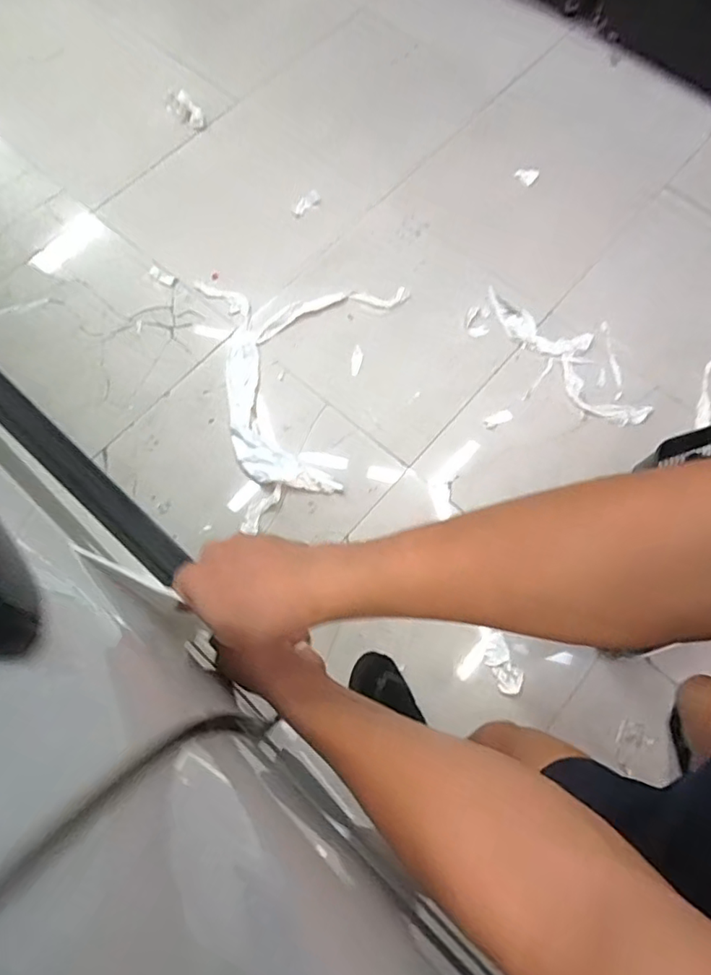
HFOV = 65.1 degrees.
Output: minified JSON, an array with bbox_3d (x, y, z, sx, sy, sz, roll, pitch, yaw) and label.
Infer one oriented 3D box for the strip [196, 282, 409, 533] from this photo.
[{"bbox_3d":[-0.186,-0.239,1.438,0.532,0.034,0.698,6,70,2],"label":"strip"}]

